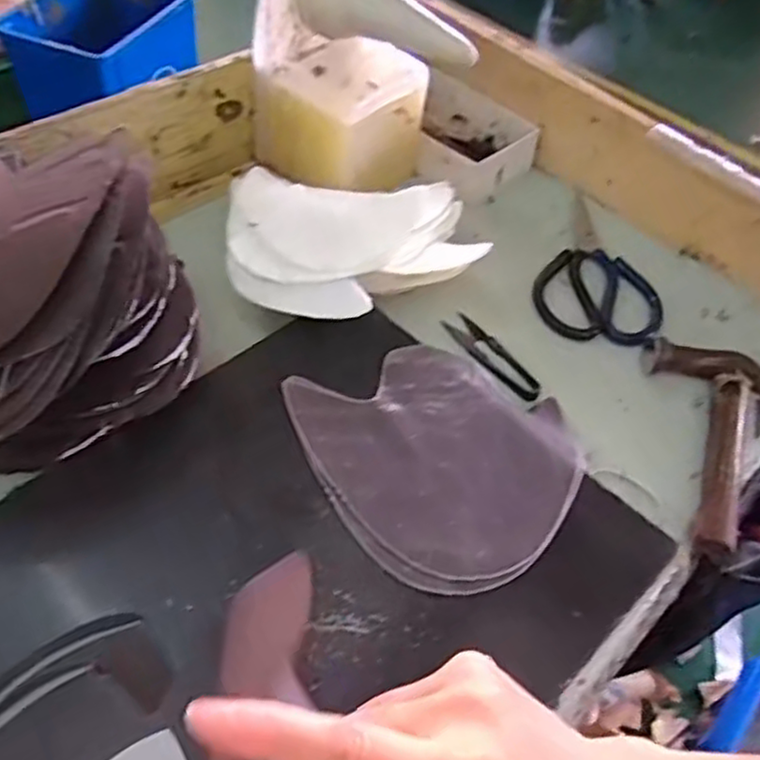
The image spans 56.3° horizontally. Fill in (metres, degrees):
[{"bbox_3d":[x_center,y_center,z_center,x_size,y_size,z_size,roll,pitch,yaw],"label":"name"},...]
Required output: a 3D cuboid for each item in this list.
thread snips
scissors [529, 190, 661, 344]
[{"bbox_3d":[0.088,-0.018,0.562,0.029,0.016,0.102,-25,58,-23],"label":"thread snips"},{"bbox_3d":[0.201,-0.104,0.628,0.105,0.009,0.185,19,52,9],"label":"scissors"}]

